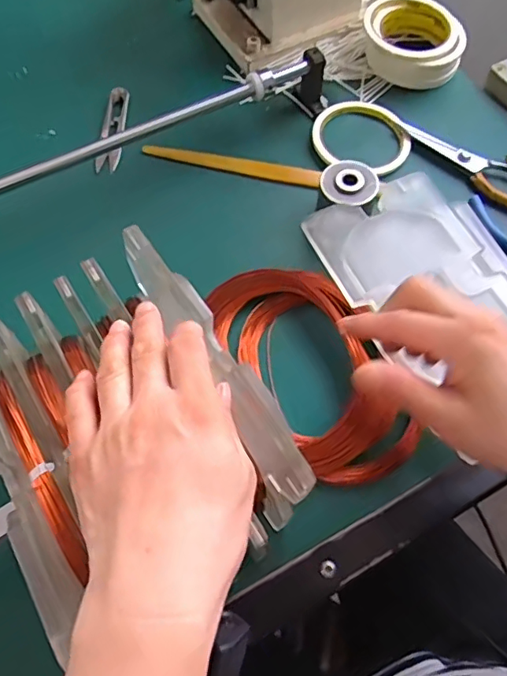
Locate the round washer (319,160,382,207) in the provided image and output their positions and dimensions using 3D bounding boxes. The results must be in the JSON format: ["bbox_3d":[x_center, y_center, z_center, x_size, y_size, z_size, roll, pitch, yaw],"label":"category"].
[{"bbox_3d":[0.080,-0.128,0.444,0.045,0.007,0.043,0,64,1],"label":"round washer"}]

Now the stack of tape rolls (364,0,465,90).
[{"bbox_3d":[0.162,-0.302,0.553,0.097,0.041,0.097,16,65,9],"label":"stack of tape rolls"}]

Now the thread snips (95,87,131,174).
[{"bbox_3d":[-0.135,-0.204,0.525,0.023,0.009,0.101,2,64,2],"label":"thread snips"}]

